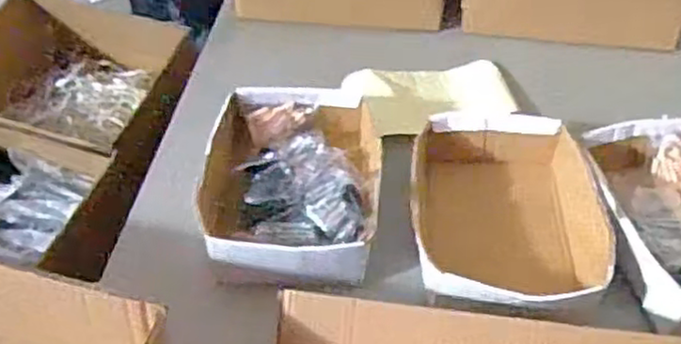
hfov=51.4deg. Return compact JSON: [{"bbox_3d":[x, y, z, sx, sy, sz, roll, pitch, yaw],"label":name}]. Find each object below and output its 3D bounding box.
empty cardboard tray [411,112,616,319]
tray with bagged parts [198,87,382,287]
[{"bbox_3d":[0.175,0.053,0.761,0.200,0.086,0.274,3,46,2],"label":"empty cardboard tray"},{"bbox_3d":[-0.053,0.019,0.792,0.192,0.073,0.279,1,46,0],"label":"tray with bagged parts"}]

